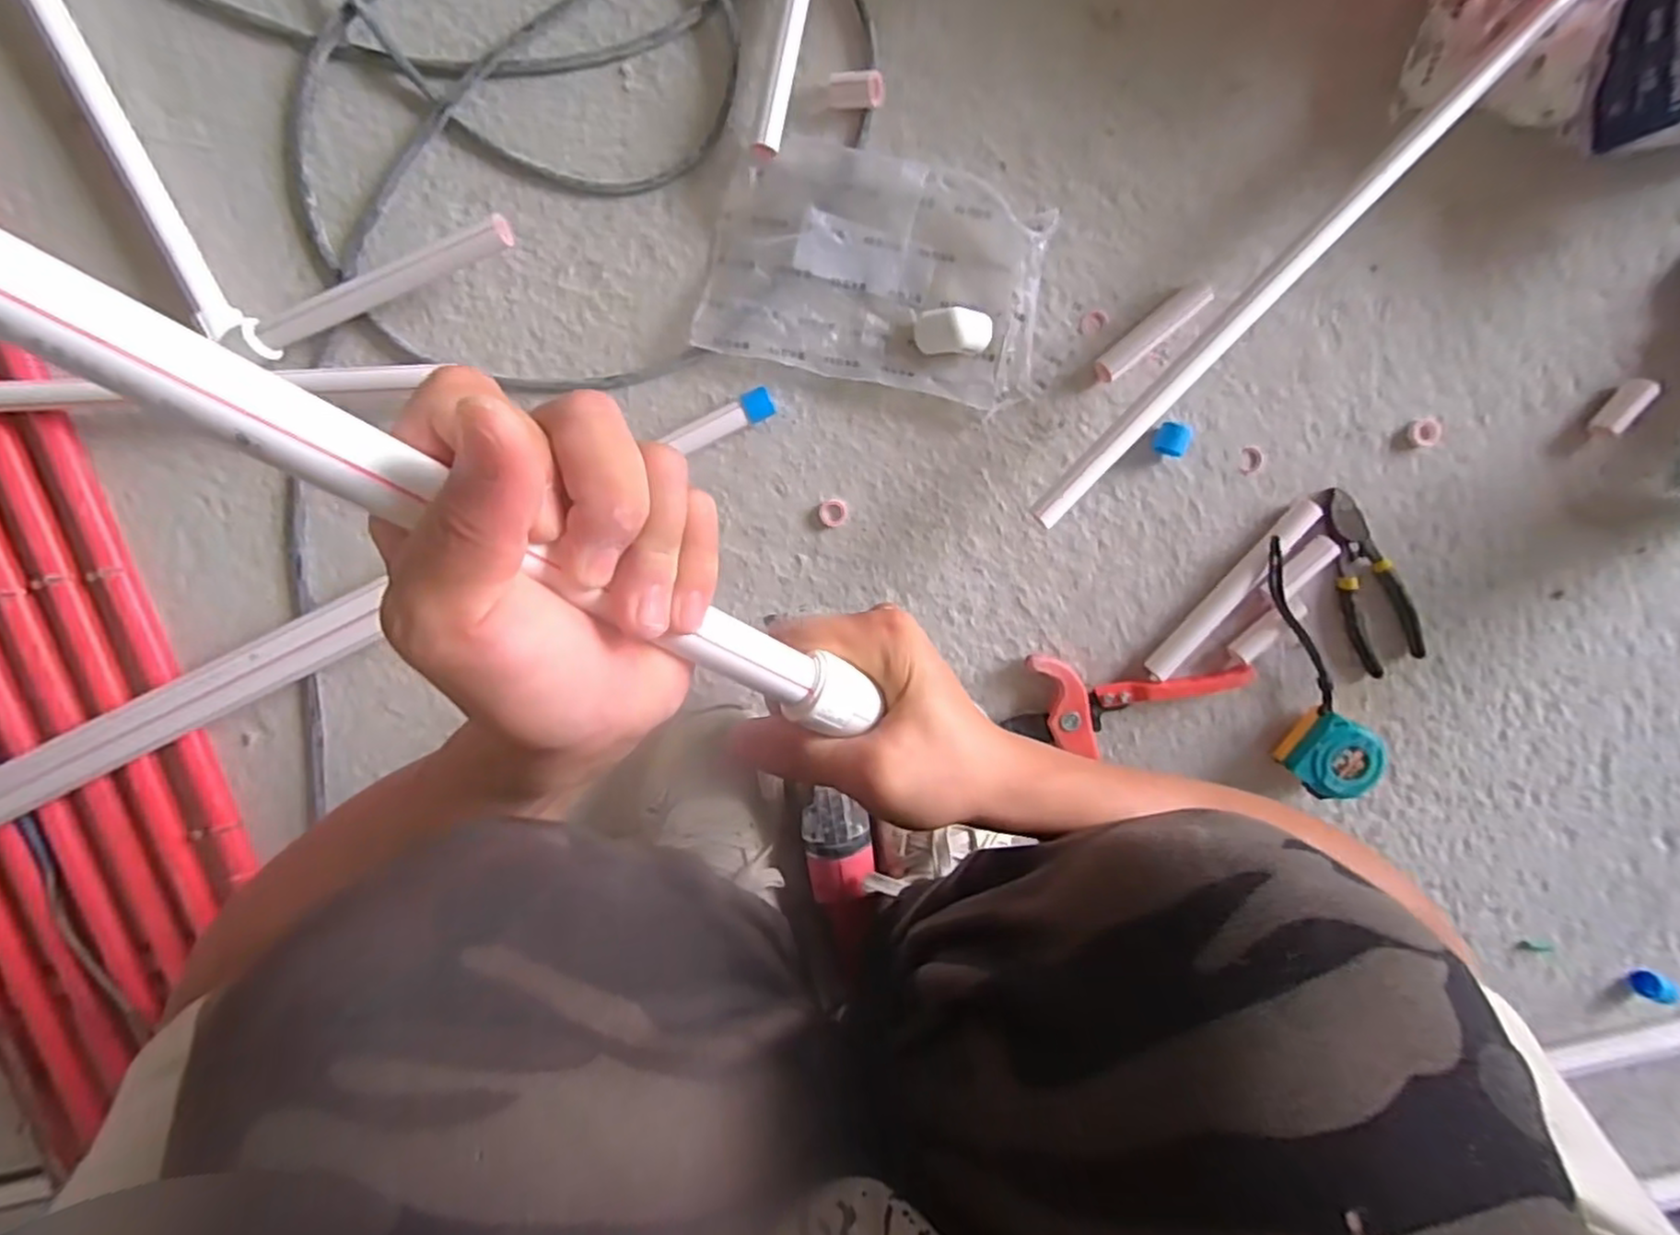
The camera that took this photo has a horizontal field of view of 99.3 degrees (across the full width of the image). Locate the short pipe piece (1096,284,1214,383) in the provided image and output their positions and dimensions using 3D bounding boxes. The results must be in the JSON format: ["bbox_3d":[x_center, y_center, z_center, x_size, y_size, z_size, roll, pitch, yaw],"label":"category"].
[{"bbox_3d":[0.230,-0.208,0.526,0.092,0.023,0.023,-41,99,4],"label":"short pipe piece"}]

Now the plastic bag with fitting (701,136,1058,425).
[{"bbox_3d":[0.029,-0.248,0.512,0.234,0.033,0.148,13,98,-5],"label":"plastic bag with fitting"}]

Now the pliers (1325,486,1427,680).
[{"bbox_3d":[0.421,-0.027,0.568,0.055,0.009,0.159,-29,100,4],"label":"pliers"}]

